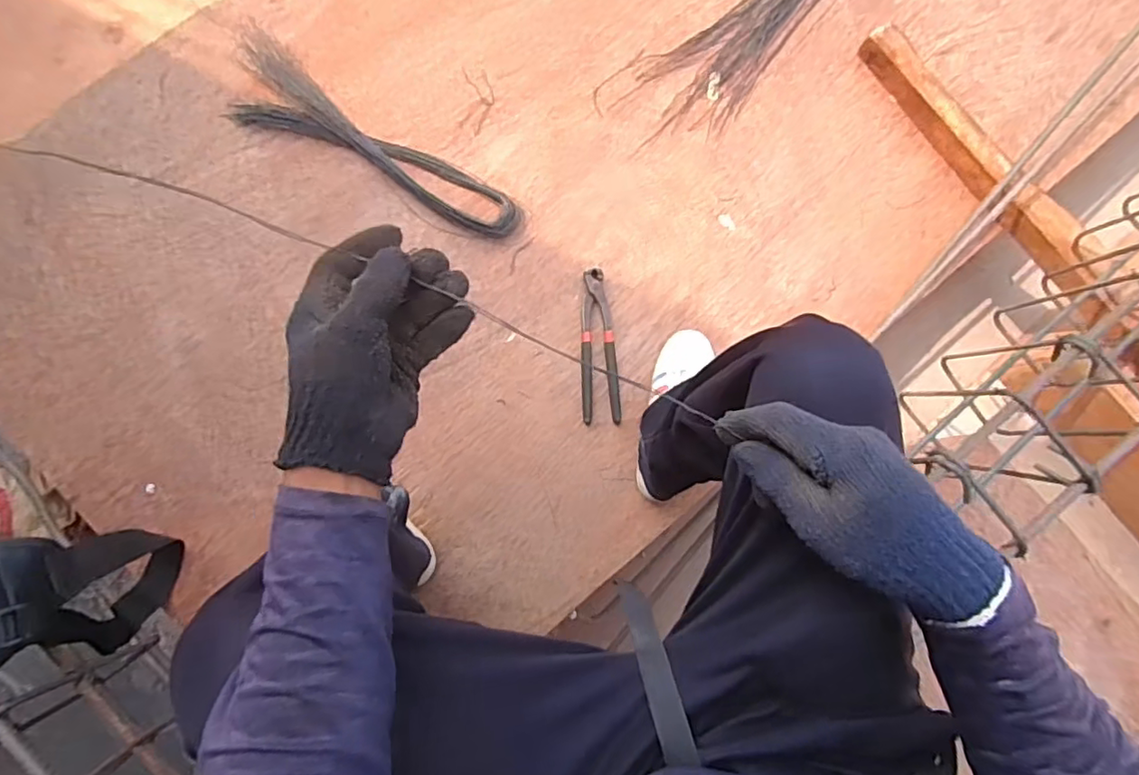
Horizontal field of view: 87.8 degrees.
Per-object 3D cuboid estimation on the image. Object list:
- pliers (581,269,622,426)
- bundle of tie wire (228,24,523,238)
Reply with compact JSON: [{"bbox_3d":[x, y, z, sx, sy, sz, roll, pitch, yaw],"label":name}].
[{"bbox_3d":[0.039,-0.059,0.845,0.052,0.019,0.216,-4,83,-6],"label":"pliers"},{"bbox_3d":[-0.281,-0.332,0.830,0.452,0.025,0.115,33,81,0],"label":"bundle of tie wire"}]

